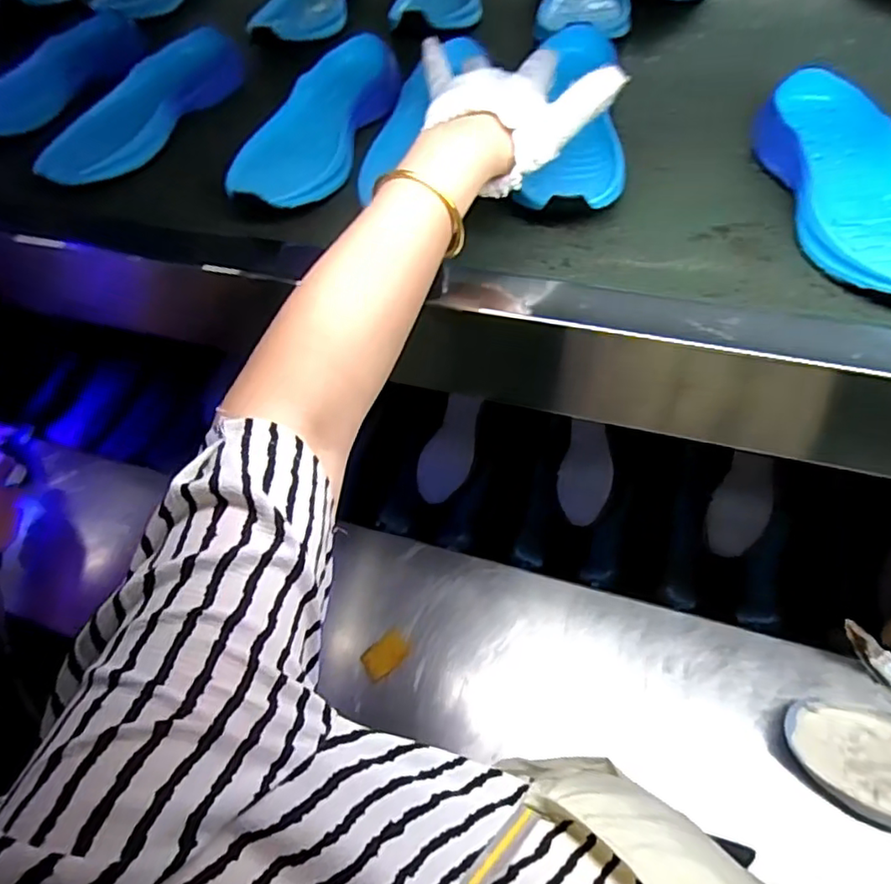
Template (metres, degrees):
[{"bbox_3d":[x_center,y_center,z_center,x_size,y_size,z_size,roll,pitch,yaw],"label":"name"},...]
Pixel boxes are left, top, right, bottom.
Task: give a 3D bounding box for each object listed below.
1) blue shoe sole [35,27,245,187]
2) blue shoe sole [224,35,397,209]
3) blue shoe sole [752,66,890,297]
[{"bbox_3d":[-0.292,-0.324,0.593,0.077,0.038,0.256,17,58,12],"label":"blue shoe sole"},{"bbox_3d":[-0.108,-0.278,0.541,0.088,0.040,0.245,16,58,11],"label":"blue shoe sole"},{"bbox_3d":[0.285,-0.172,0.417,0.089,0.039,0.227,-1,56,0],"label":"blue shoe sole"}]

